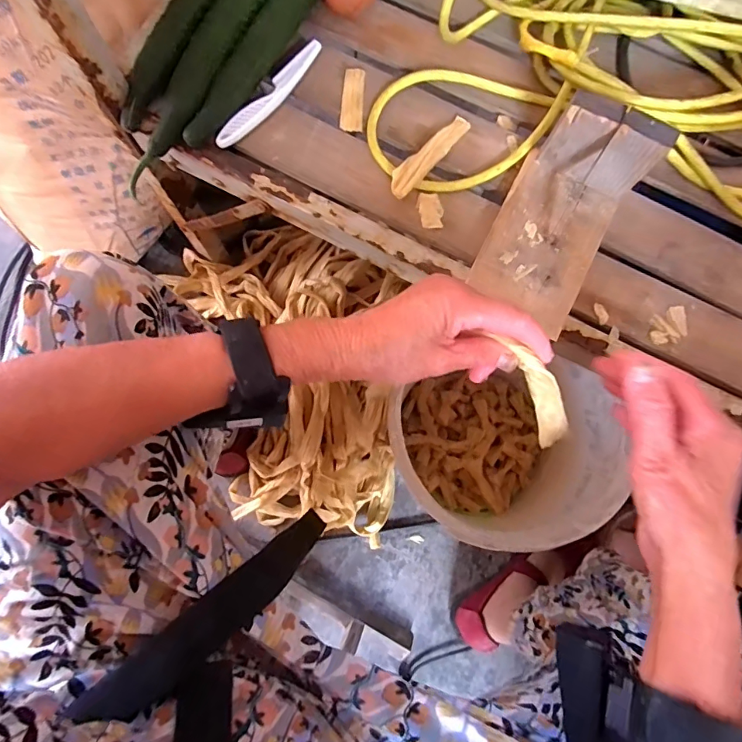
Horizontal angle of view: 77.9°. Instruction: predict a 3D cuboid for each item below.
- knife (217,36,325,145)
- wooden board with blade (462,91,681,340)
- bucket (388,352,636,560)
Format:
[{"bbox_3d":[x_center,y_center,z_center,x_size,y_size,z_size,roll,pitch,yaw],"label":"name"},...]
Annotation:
[{"bbox_3d":[-0.089,-0.251,0.416,0.019,0.012,0.134,36,82,6],"label":"knife"},{"bbox_3d":[0.145,-0.115,0.358,0.087,0.087,0.152,27,81,4],"label":"wooden board with blade"},{"bbox_3d":[0.149,0.109,0.598,0.246,0.236,0.240,0,78,-1],"label":"bucket"}]

